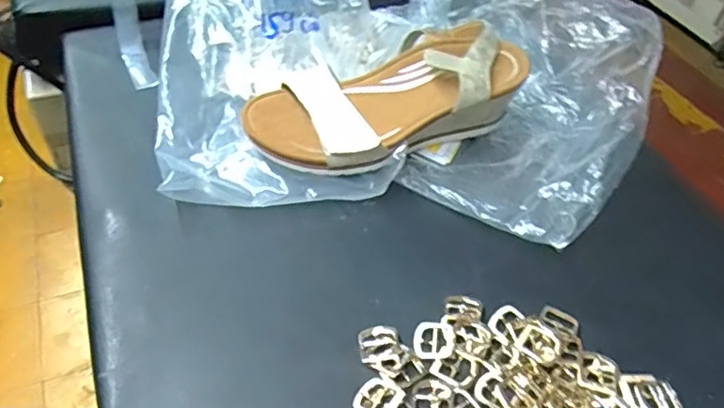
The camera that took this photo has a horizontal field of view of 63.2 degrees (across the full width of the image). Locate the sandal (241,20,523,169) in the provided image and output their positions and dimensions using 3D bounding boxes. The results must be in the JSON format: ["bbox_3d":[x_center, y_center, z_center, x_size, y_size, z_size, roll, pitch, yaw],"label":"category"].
[{"bbox_3d":[0.022,-0.085,0.510,0.234,0.085,0.109,-15,48,1],"label":"sandal"}]

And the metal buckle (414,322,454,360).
[{"bbox_3d":[0.048,0.089,0.385,0.026,0.004,0.027,9,47,6],"label":"metal buckle"}]

